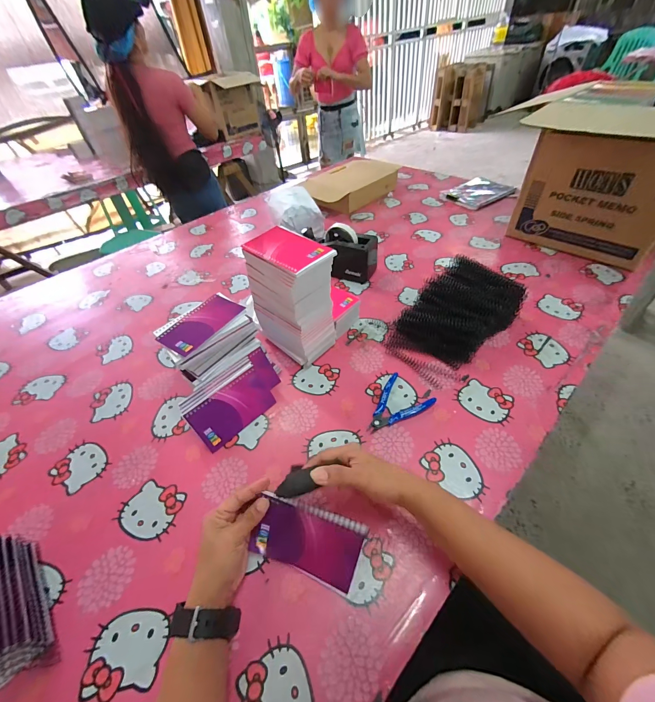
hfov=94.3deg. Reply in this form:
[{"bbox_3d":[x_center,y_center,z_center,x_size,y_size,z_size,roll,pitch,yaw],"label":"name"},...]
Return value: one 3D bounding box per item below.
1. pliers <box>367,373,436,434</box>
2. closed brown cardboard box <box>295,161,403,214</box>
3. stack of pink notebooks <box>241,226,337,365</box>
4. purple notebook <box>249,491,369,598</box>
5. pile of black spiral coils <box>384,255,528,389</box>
[{"bbox_3d":[0.111,0.094,0.507,0.113,0.014,0.085,-37,53,-25],"label":"pliers"},{"bbox_3d":[0.090,-0.604,1.115,0.364,0.087,0.213,-38,54,-26],"label":"closed brown cardboard box"},{"bbox_3d":[-0.060,-0.086,0.553,0.136,0.221,0.085,34,59,32],"label":"stack of pink notebooks"},{"bbox_3d":[-0.024,0.225,0.359,0.124,0.083,0.009,17,8,12],"label":"purple notebook"},{"bbox_3d":[0.242,-0.069,0.592,0.263,0.094,0.173,-38,54,-26],"label":"pile of black spiral coils"}]

